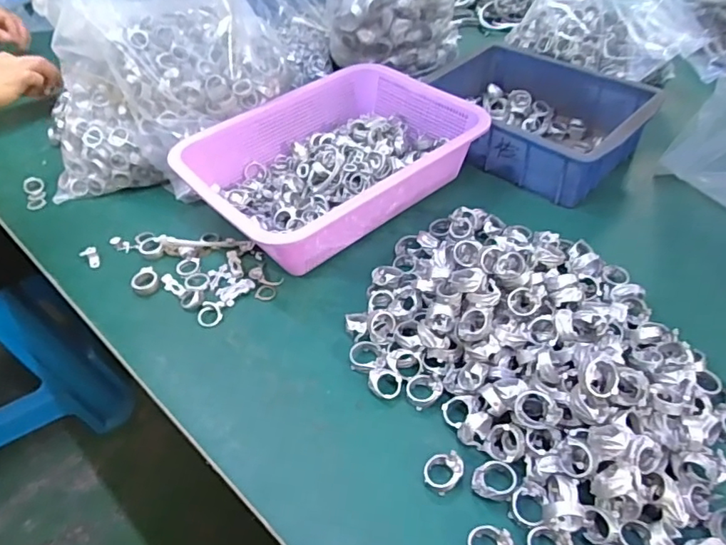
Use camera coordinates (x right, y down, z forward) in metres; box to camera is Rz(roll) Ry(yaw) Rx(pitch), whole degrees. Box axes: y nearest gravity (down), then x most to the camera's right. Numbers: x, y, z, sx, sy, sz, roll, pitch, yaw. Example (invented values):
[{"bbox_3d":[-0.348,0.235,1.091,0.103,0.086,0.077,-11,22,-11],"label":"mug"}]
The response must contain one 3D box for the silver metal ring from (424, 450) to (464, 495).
[{"bbox_3d":[0.058,0.141,0.377,0.024,0.010,0.030,34,58,31],"label":"silver metal ring"}]

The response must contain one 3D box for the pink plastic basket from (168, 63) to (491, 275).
[{"bbox_3d":[-0.035,-0.125,0.588,0.293,0.069,0.217,-33,52,-24],"label":"pink plastic basket"}]

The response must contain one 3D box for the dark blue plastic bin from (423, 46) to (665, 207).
[{"bbox_3d":[0.204,-0.192,0.648,0.253,0.070,0.180,32,57,30],"label":"dark blue plastic bin"}]

